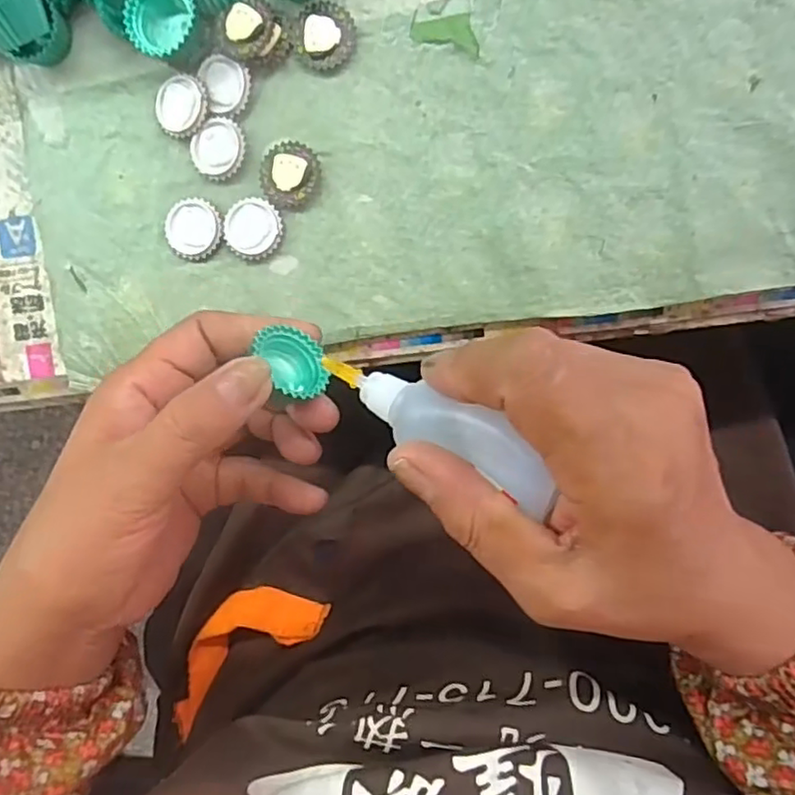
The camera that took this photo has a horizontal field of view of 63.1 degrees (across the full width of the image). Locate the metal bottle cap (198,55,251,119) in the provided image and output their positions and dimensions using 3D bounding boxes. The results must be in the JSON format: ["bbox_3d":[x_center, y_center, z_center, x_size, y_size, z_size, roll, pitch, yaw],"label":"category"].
[{"bbox_3d":[-0.079,-0.142,0.295,0.022,0.004,0.027,-8,94,9],"label":"metal bottle cap"}]

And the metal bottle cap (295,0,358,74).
[{"bbox_3d":[-0.032,-0.162,0.290,0.027,0.007,0.029,1,95,8],"label":"metal bottle cap"}]

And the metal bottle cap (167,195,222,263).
[{"bbox_3d":[-0.097,-0.080,0.305,0.028,0.004,0.027,1,95,8],"label":"metal bottle cap"}]

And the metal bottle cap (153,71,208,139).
[{"bbox_3d":[-0.101,-0.135,0.301,0.027,0.005,0.027,1,95,8],"label":"metal bottle cap"}]

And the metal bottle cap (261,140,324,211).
[{"bbox_3d":[-0.049,-0.102,0.297,0.028,0.005,0.028,1,95,8],"label":"metal bottle cap"}]

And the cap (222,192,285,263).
[{"bbox_3d":[-0.067,-0.079,0.301,0.027,0.004,0.028,1,95,8],"label":"cap"}]

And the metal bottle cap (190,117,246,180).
[{"bbox_3d":[-0.083,-0.115,0.299,0.025,0.004,0.027,1,95,8],"label":"metal bottle cap"}]

